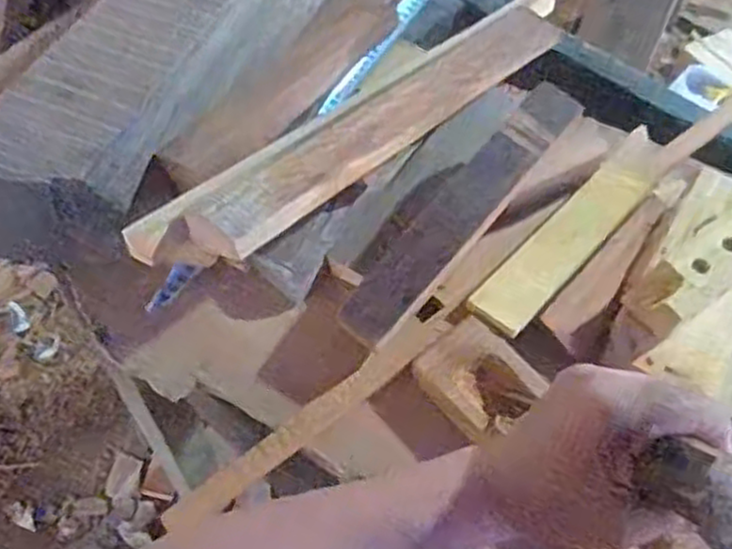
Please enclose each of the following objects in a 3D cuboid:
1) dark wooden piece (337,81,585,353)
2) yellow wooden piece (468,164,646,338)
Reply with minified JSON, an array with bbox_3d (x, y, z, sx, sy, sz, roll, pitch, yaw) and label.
[{"bbox_3d":[0.071,-0.046,0.527,0.041,0.014,0.238,39,77,8],"label":"dark wooden piece"},{"bbox_3d":[0.154,-0.026,0.564,0.046,0.012,0.198,36,61,21],"label":"yellow wooden piece"}]

